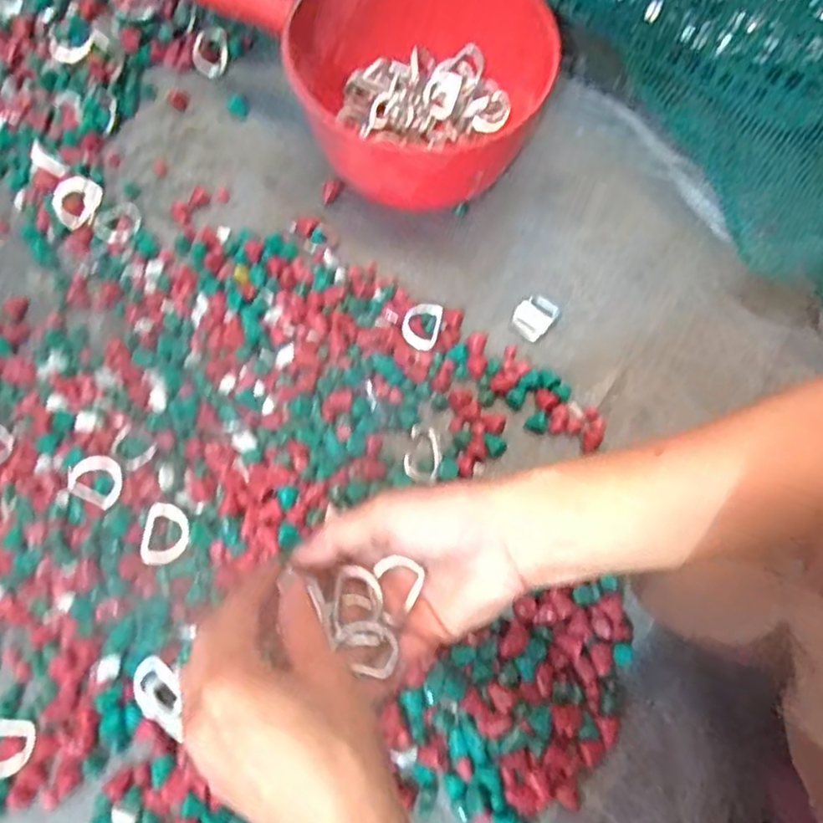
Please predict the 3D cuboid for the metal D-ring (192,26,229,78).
[{"bbox_3d":[-0.166,-0.297,0.551,0.029,0.004,0.038,13,100,-3],"label":"metal D-ring"}]

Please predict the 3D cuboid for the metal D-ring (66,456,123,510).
[{"bbox_3d":[-0.200,0.044,0.429,0.034,0.007,0.029,25,74,7],"label":"metal D-ring"}]

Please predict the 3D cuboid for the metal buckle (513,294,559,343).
[{"bbox_3d":[0.090,-0.070,0.490,0.026,0.004,0.033,41,75,10],"label":"metal buckle"}]

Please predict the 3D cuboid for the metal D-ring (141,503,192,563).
[{"bbox_3d":[-0.153,0.076,0.418,0.029,0.007,0.037,4,73,0],"label":"metal D-ring"}]

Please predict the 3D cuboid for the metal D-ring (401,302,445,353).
[{"bbox_3d":[0.008,-0.062,0.469,0.027,0.007,0.038,27,63,0],"label":"metal D-ring"}]

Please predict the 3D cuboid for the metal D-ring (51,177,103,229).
[{"bbox_3d":[-0.248,-0.155,0.494,0.028,0.005,0.039,32,75,-23],"label":"metal D-ring"}]

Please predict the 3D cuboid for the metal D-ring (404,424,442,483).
[{"bbox_3d":[0.009,0.027,0.452,0.024,0.007,0.040,6,65,11],"label":"metal D-ring"}]

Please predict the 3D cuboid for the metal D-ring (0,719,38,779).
[{"bbox_3d":[-0.239,0.196,0.390,0.035,0.004,0.031,11,63,-23],"label":"metal D-ring"}]

